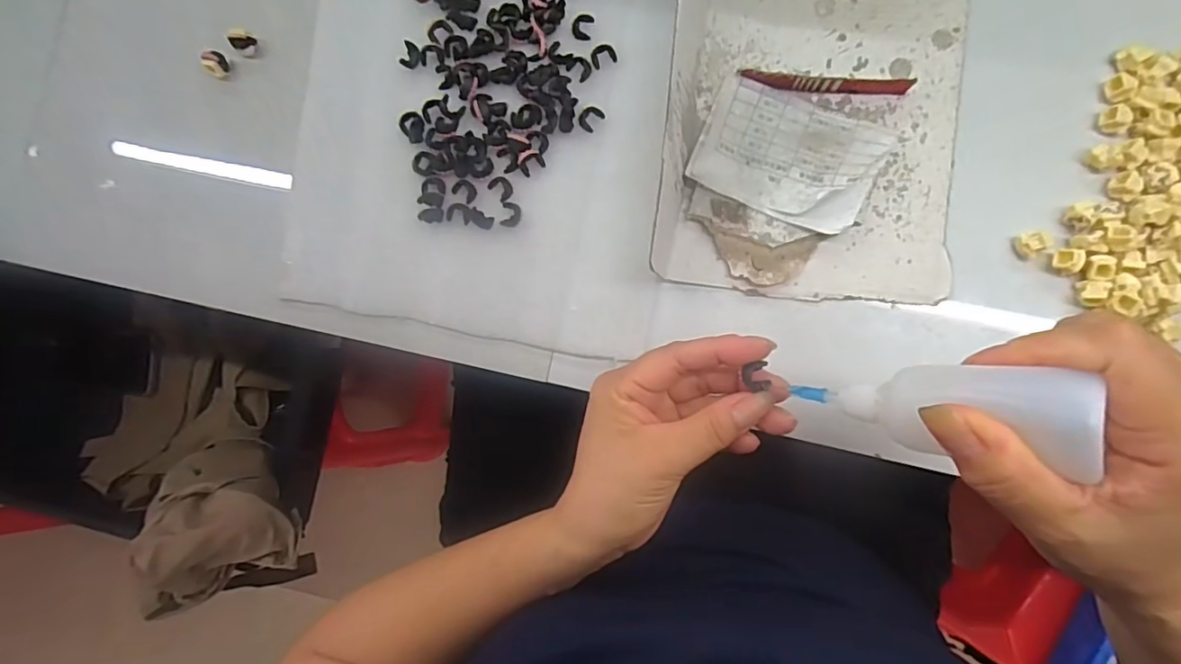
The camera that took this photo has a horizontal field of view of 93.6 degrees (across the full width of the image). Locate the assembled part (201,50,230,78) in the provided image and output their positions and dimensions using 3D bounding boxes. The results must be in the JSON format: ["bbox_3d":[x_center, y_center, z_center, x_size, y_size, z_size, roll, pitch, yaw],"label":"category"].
[{"bbox_3d":[-0.254,-0.182,0.376,0.012,0.017,0.016,37,92,8],"label":"assembled part"}]

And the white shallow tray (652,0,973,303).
[{"bbox_3d":[0.136,-0.146,0.322,0.171,0.050,0.247,6,88,6],"label":"white shallow tray"}]

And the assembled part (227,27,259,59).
[{"bbox_3d":[-0.233,-0.195,0.372,0.013,0.014,0.014,0,87,7],"label":"assembled part"}]

